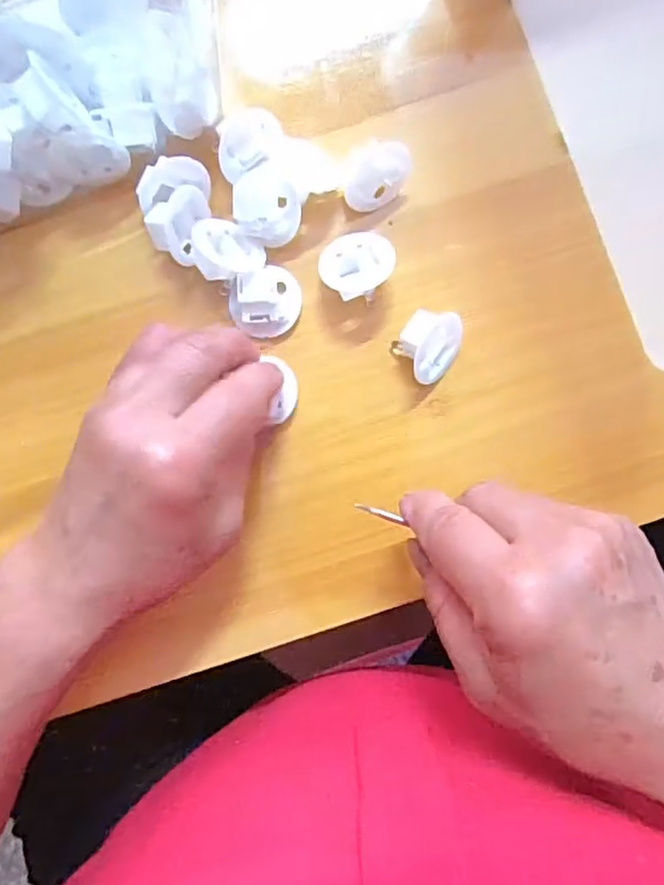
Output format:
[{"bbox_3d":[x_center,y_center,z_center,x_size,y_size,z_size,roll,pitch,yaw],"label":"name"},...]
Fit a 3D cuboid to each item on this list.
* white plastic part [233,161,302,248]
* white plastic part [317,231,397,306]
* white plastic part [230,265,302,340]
[{"bbox_3d":[-0.027,-0.104,0.280,0.029,0.019,0.029,0,90,0],"label":"white plastic part"},{"bbox_3d":[0.011,-0.081,0.288,0.030,0.013,0.030,0,90,0],"label":"white plastic part"},{"bbox_3d":[-0.029,-0.063,0.285,0.032,0.017,0.028,-26,90,0],"label":"white plastic part"}]

